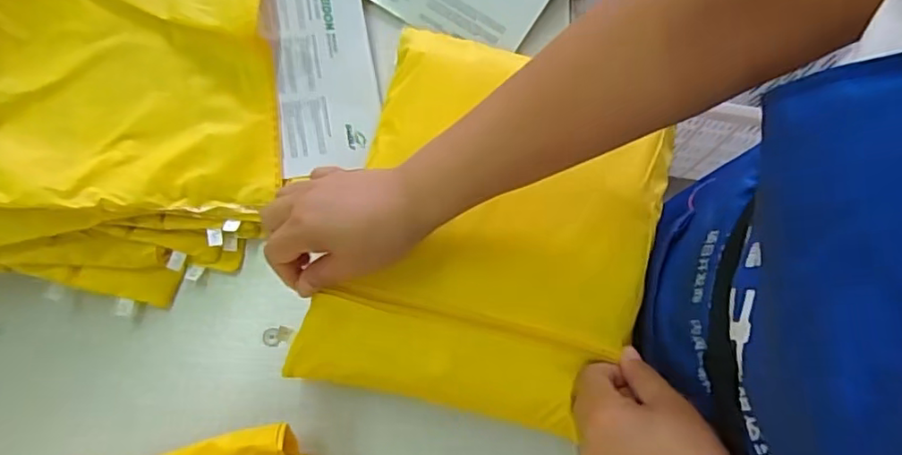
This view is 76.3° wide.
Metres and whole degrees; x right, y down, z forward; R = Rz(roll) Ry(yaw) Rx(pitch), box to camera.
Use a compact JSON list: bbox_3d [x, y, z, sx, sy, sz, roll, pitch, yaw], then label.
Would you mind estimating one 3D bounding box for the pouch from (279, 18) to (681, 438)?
[{"bbox_3d":[0.035,-0.010,0.429,0.228,0.038,0.289,16,74,6],"label":"pouch"}]

